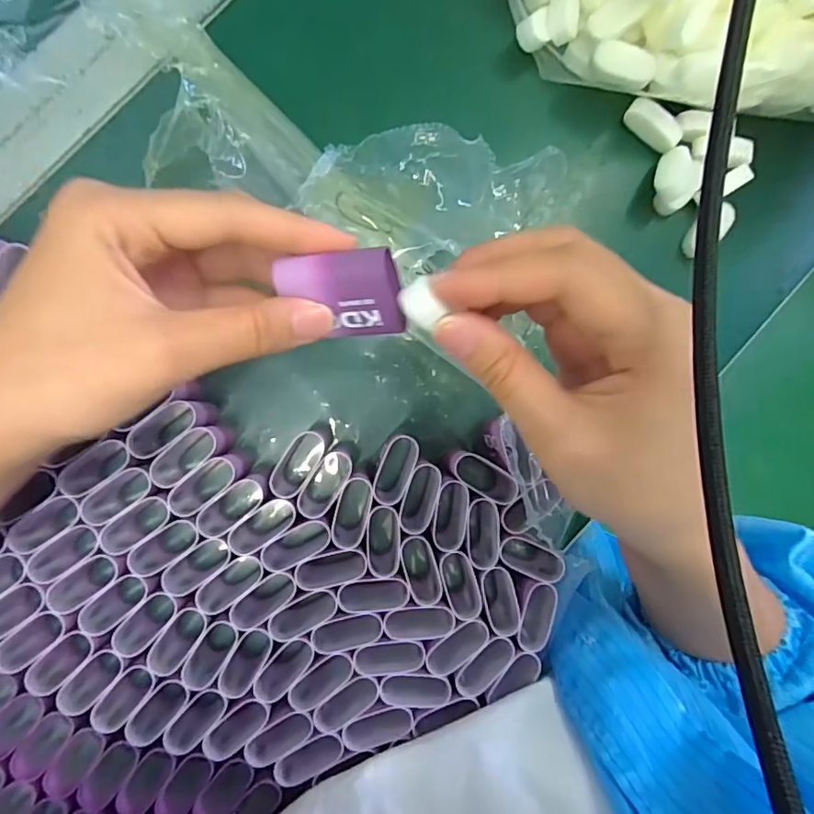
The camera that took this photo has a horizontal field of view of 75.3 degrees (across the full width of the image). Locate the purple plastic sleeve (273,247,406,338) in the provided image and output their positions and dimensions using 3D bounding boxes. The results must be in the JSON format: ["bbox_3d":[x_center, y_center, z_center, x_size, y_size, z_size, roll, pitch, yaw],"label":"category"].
[{"bbox_3d":[-0.023,-0.042,0.192,0.043,0.014,0.032,-2,126,12],"label":"purple plastic sleeve"}]

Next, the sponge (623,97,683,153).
[{"bbox_3d":[0.141,-0.162,0.303,0.034,0.014,0.015,42,86,-2],"label":"sponge"}]

